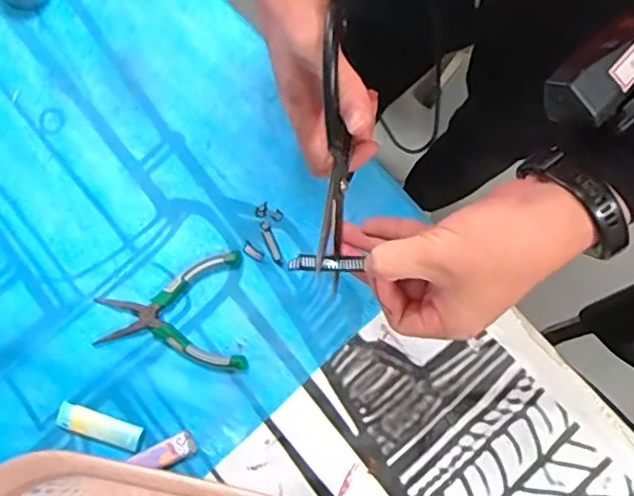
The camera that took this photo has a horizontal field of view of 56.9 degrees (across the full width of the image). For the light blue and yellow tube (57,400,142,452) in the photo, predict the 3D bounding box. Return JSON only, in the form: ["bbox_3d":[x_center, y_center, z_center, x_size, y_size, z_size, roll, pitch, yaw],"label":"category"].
[{"bbox_3d":[-0.205,0.168,0.551,0.083,0.009,0.024,17,80,4],"label":"light blue and yellow tube"}]

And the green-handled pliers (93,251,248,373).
[{"bbox_3d":[-0.143,0.067,0.563,0.141,0.018,0.114,-7,79,0],"label":"green-handled pliers"}]

